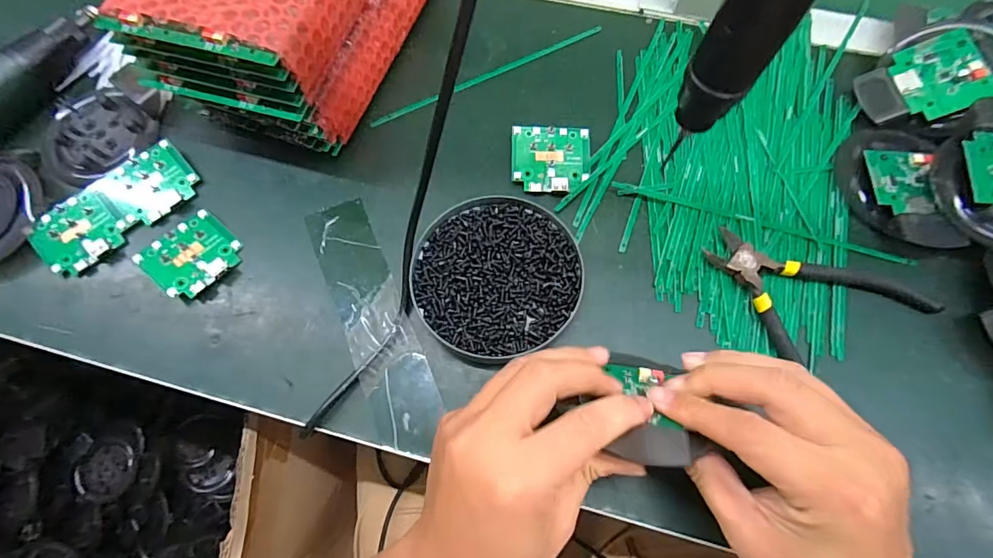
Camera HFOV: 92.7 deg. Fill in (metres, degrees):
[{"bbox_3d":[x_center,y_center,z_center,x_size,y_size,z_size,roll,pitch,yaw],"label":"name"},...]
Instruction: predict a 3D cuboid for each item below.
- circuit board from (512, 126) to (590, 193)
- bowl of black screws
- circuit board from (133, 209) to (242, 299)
[{"bbox_3d":[0.042,-0.090,0.360,0.058,0.012,0.053,1,70,2],"label":"circuit board"},{"bbox_3d":[0.000,-0.002,0.323,0.110,0.020,0.113,-1,70,1],"label":"bowl of black screws"},{"bbox_3d":[-0.217,-0.016,0.339,0.051,0.015,0.057,39,76,14],"label":"circuit board"}]

